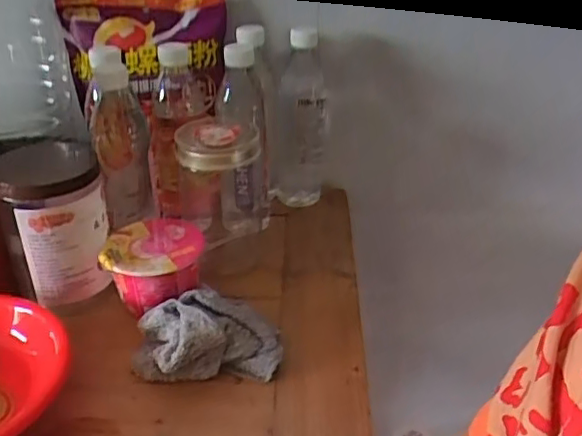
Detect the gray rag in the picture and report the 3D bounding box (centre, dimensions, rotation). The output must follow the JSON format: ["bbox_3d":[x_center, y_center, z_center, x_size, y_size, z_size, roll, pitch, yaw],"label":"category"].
[{"bbox_3d":[-0.076,0.103,0.554,0.131,0.051,0.093,-3,32,-7],"label":"gray rag"}]

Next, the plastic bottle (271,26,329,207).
[{"bbox_3d":[0.012,-0.126,0.765,0.066,0.226,0.078,3,31,2],"label":"plastic bottle"}]

